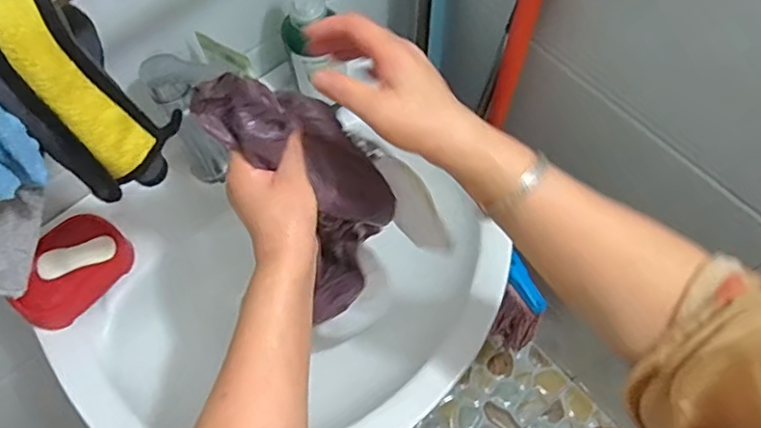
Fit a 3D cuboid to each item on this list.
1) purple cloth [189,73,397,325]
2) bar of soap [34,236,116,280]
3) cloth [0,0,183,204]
[{"bbox_3d":[-0.058,-0.008,0.511,0.082,0.282,0.108,27,67,35],"label":"purple cloth"},{"bbox_3d":[-0.350,0.051,0.660,0.082,0.020,0.030,-23,66,-9],"label":"bar of soap"},{"bbox_3d":[-0.208,-0.078,0.397,0.037,0.175,0.078,34,72,33],"label":"cloth"}]

